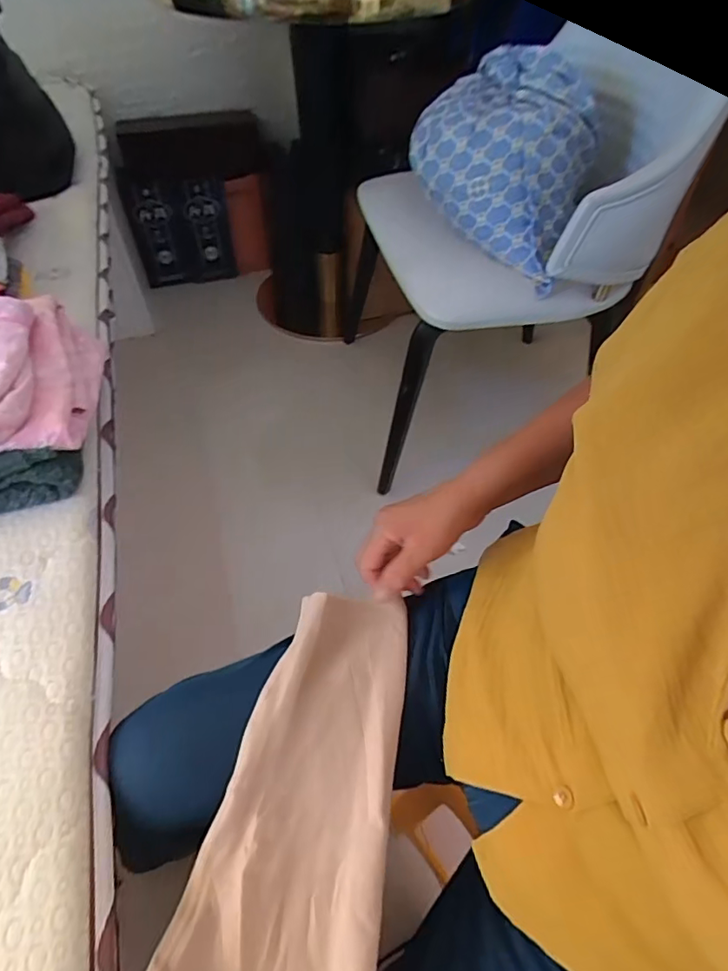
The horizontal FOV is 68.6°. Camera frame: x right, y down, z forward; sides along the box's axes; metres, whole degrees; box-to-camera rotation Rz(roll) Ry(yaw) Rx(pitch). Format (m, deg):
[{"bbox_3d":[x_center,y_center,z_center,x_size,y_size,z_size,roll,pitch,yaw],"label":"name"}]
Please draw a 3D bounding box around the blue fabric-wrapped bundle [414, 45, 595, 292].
[{"bbox_3d":[0.219,-0.528,0.868,0.281,0.219,0.271,13,52,10],"label":"blue fabric-wrapped bundle"}]

